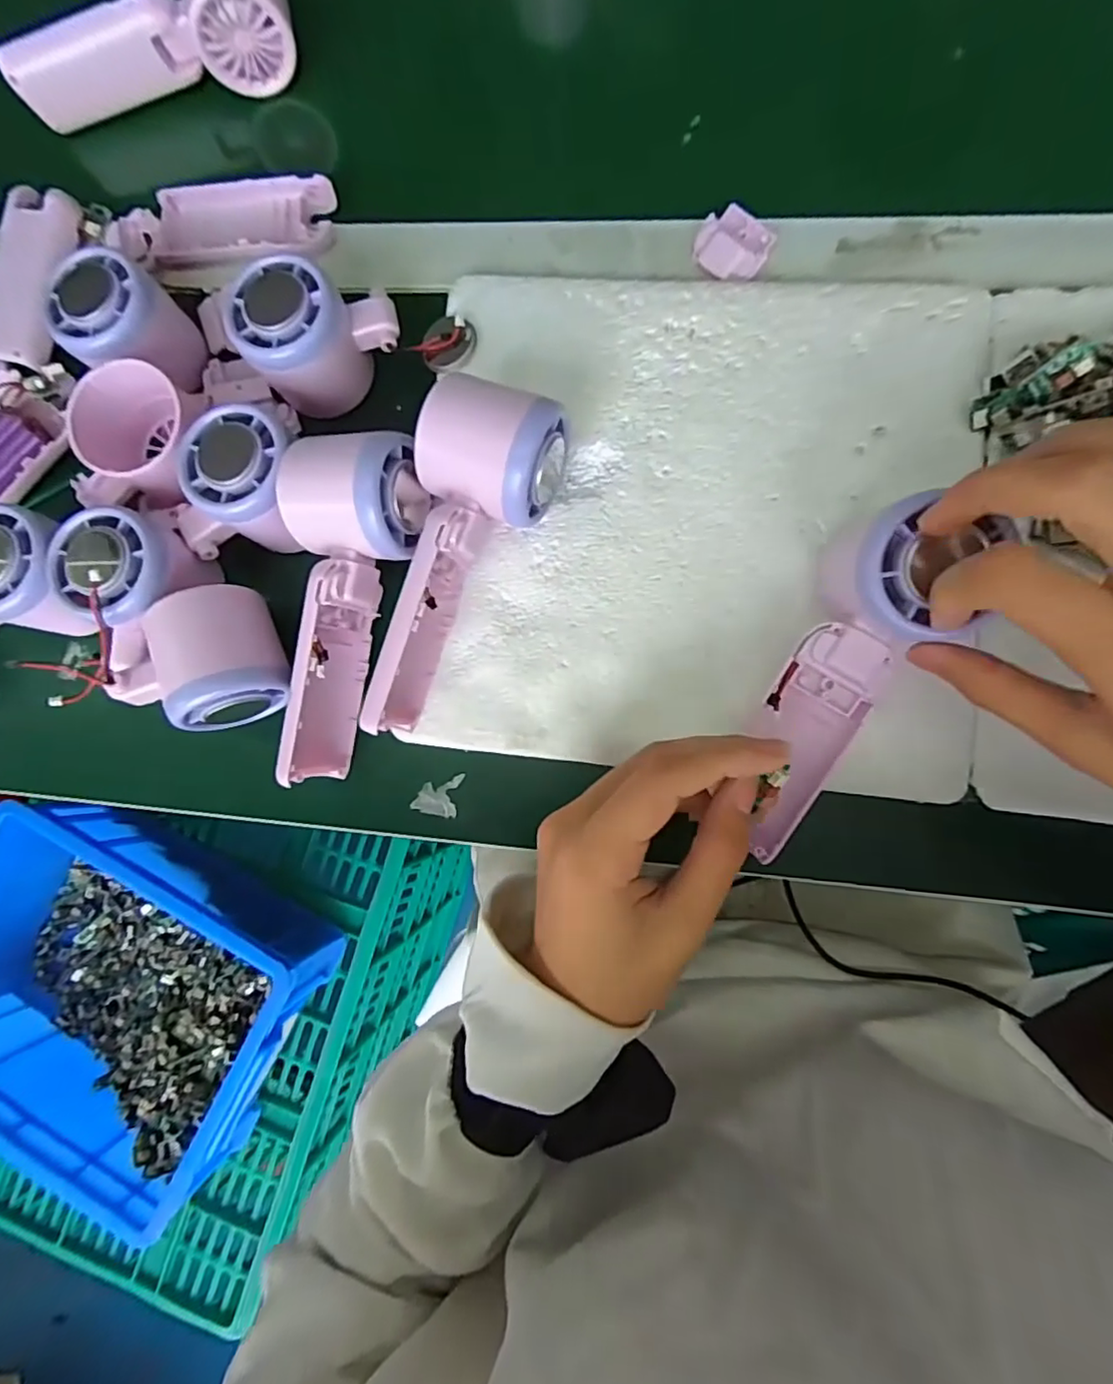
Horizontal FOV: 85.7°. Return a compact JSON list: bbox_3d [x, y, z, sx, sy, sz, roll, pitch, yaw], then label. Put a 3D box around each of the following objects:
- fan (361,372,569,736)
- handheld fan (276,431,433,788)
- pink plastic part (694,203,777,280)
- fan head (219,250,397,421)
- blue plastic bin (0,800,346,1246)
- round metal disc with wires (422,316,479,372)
[{"bbox_3d":[-0.048,-0.058,0.276,0.059,0.062,0.162,22,100,7],"label":"fan"},{"bbox_3d":[-0.102,-0.038,0.284,0.061,0.051,0.163,11,99,6],"label":"handheld fan"},{"bbox_3d":[0.092,-0.235,0.315,0.038,0.010,0.036,25,87,9],"label":"pink plastic part"},{"bbox_3d":[-0.122,-0.185,0.307,0.073,0.050,0.058,-40,81,1],"label":"fan head"},{"bbox_3d":[-0.429,0.299,0.601,0.337,0.124,0.264,27,87,9],"label":"blue plastic bin"},{"bbox_3d":[-0.055,-0.182,0.311,0.026,0.007,0.028,-1,83,6],"label":"round metal disc with wires"}]

